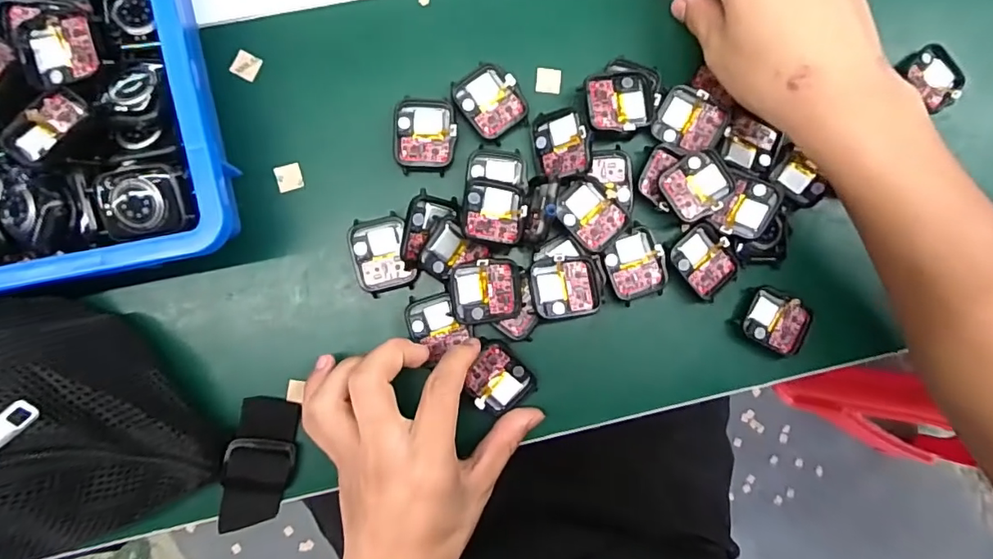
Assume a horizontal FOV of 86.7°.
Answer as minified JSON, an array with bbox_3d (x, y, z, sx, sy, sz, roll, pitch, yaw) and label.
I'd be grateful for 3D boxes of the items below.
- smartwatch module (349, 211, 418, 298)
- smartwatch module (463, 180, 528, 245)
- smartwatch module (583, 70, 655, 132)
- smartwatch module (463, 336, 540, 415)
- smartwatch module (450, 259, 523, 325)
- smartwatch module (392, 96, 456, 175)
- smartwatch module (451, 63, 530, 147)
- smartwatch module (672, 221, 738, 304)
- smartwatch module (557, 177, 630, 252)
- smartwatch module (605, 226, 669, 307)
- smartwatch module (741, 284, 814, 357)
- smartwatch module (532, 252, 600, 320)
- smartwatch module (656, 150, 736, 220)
[{"bbox_3d":[-0.071,-0.015,0.328,0.035,0.008,0.046,-15,89,-4],"label":"smartwatch module"},{"bbox_3d":[-0.001,-0.040,0.318,0.036,0.010,0.040,8,72,-8],"label":"smartwatch module"},{"bbox_3d":[0.077,-0.111,0.330,0.043,0.013,0.038,-1,88,-3],"label":"smartwatch module"},{"bbox_3d":[0.001,0.062,0.329,0.037,0.011,0.044,-45,91,-4],"label":"smartwatch module"},{"bbox_3d":[-0.006,0.007,0.320,0.043,0.013,0.037,-3,88,-3],"label":"smartwatch module"},{"bbox_3d":[-0.045,-0.090,0.331,0.039,0.007,0.046,1,88,-3],"label":"smartwatch module"},{"bbox_3d":[-0.003,-0.112,0.332,0.037,0.008,0.045,-36,90,-4],"label":"smartwatch module"},{"bbox_3d":[0.134,-0.012,0.338,0.037,0.008,0.041,-41,90,-4],"label":"smartwatch module"},{"bbox_3d":[0.058,-0.040,0.326,0.043,0.008,0.034,42,86,-1],"label":"smartwatch module"},{"bbox_3d":[0.089,-0.009,0.334,0.036,0.012,0.043,-17,89,-4],"label":"smartwatch module"},{"bbox_3d":[0.182,0.027,0.343,0.043,0.011,0.035,27,86,-2],"label":"smartwatch module"},{"bbox_3d":[0.043,0.004,0.325,0.041,0.016,0.036,-7,88,-3],"label":"smartwatch module"},{"bbox_3d":[0.125,-0.058,0.330,0.041,0.009,0.037,-37,90,-4],"label":"smartwatch module"}]

